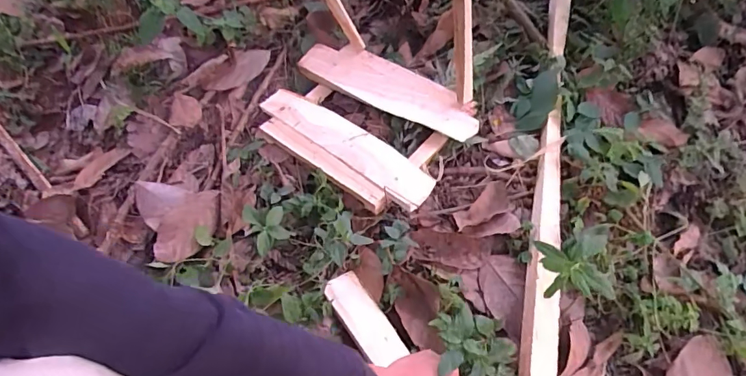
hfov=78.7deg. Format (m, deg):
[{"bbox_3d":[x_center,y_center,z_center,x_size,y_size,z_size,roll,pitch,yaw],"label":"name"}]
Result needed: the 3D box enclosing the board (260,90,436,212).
[{"bbox_3d":[-0.049,-0.081,0.754,0.352,0.016,0.070,34,63,29],"label":"board"}]

